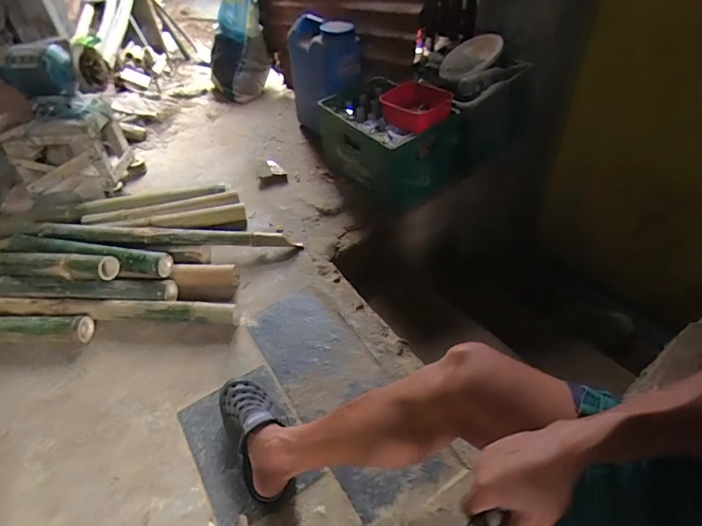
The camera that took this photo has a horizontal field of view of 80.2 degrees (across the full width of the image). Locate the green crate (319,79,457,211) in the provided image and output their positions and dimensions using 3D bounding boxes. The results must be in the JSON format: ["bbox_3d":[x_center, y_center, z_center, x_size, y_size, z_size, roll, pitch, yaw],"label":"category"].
[{"bbox_3d":[0.110,-0.397,1.396,0.330,0.252,0.405,-20,45,-18],"label":"green crate"}]

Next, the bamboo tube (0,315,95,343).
[{"bbox_3d":[-0.883,0.173,1.057,0.433,0.063,0.066,-3,42,0],"label":"bamboo tube"}]

